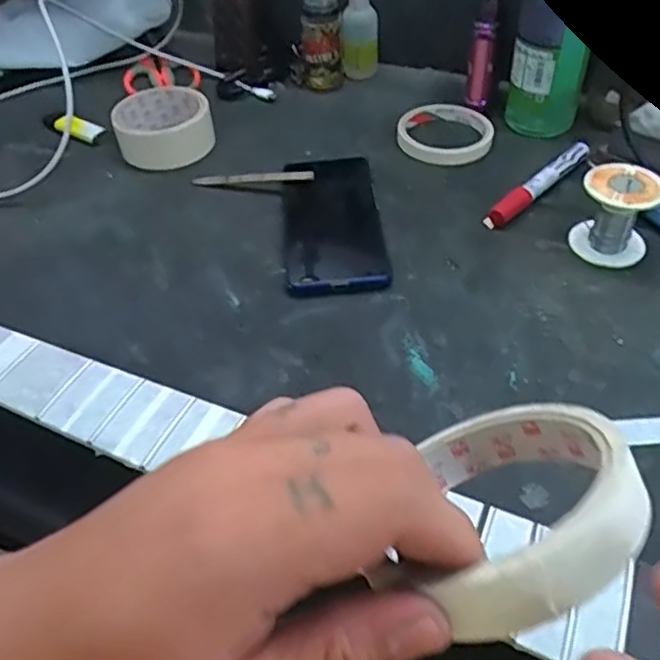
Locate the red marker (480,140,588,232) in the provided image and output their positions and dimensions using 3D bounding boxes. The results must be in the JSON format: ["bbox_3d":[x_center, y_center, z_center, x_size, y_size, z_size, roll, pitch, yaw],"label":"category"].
[{"bbox_3d":[0.181,-0.125,0.540,0.137,0.017,0.019,-37,55,-26],"label":"red marker"}]

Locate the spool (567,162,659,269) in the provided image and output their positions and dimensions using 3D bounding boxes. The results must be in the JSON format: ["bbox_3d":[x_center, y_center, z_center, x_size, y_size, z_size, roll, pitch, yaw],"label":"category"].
[{"bbox_3d":[0.214,-0.086,0.473,0.053,0.056,0.053,-3,47,3],"label":"spool"}]

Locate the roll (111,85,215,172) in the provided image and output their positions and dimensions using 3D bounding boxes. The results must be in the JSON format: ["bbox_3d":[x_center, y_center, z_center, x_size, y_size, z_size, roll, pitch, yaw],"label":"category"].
[{"bbox_3d":[-0.164,-0.198,0.619,0.091,0.036,0.092,-3,47,3],"label":"roll"}]

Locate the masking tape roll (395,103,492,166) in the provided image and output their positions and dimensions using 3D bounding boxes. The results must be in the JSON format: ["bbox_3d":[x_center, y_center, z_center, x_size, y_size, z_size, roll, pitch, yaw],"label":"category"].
[{"bbox_3d":[0.111,-0.194,0.613,0.089,0.012,0.096,4,48,9],"label":"masking tape roll"}]

